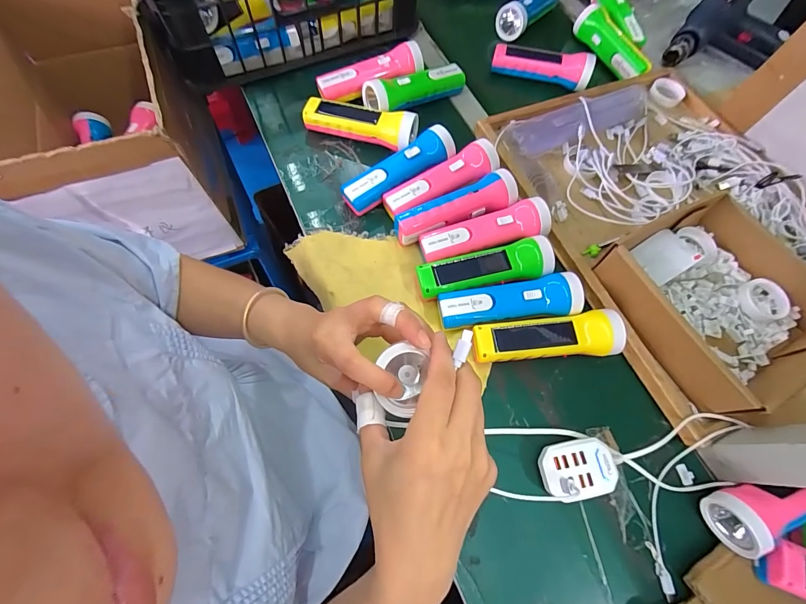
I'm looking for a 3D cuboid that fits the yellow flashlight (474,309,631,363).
[{"bbox_3d":[0.163,0.044,0.420,0.169,0.041,0.047,-4,69,-5],"label":"yellow flashlight"}]

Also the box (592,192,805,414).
[{"bbox_3d":[0.374,-0.006,0.429,0.199,0.070,0.210,-28,72,-13],"label":"box"}]

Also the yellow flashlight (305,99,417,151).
[{"bbox_3d":[-0.062,-0.257,0.517,0.159,0.052,0.046,19,69,5],"label":"yellow flashlight"}]

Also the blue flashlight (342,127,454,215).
[{"bbox_3d":[-0.003,-0.176,0.491,0.168,0.048,0.048,-33,74,-15],"label":"blue flashlight"}]

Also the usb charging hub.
[{"bbox_3d":[0.177,0.173,0.375,0.076,0.026,0.052,-8,69,-6],"label":"usb charging hub"}]

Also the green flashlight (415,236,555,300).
[{"bbox_3d":[0.100,-0.041,0.447,0.166,0.039,0.053,-9,69,-7],"label":"green flashlight"}]

